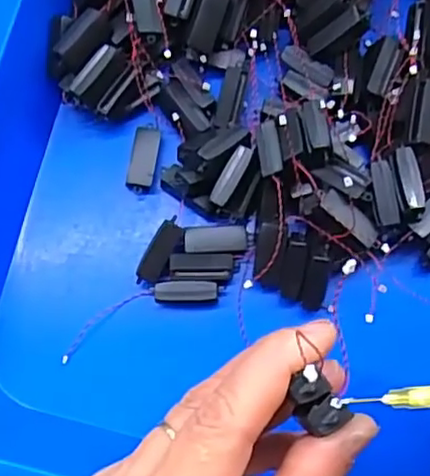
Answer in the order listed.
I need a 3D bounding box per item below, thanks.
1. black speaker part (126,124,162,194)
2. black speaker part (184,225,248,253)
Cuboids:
[{"bbox_3d":[-0.032,-0.037,0.299,0.013,0.006,0.031,8,79,2],"label":"black speaker part"},{"bbox_3d":[0.001,0.000,0.287,0.028,0.005,0.012,-4,79,0],"label":"black speaker part"}]

